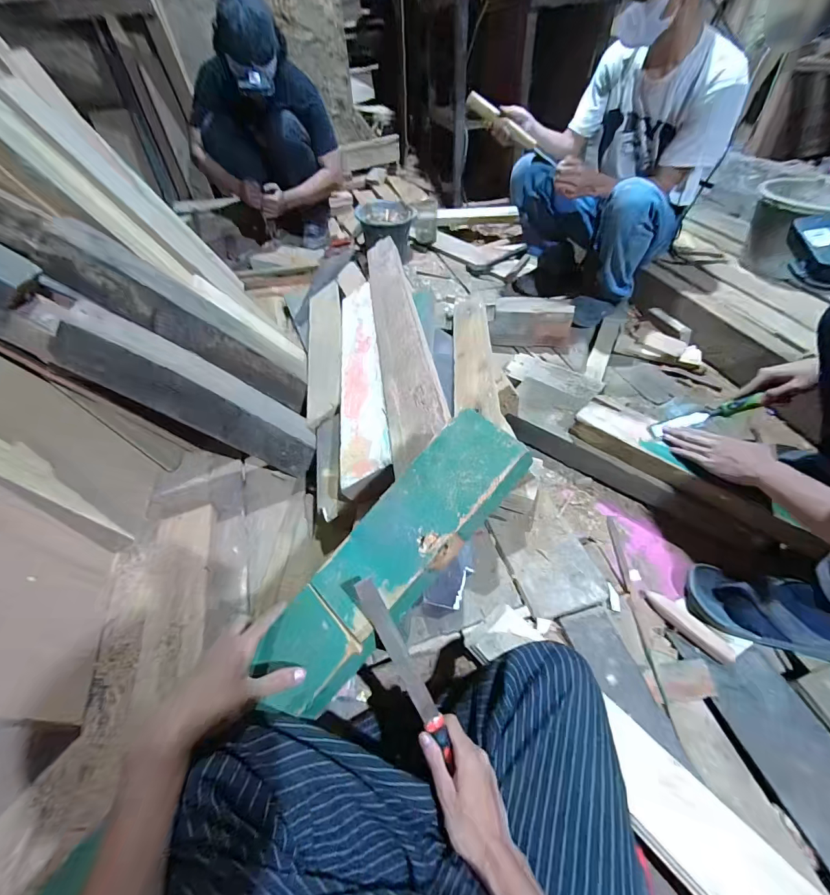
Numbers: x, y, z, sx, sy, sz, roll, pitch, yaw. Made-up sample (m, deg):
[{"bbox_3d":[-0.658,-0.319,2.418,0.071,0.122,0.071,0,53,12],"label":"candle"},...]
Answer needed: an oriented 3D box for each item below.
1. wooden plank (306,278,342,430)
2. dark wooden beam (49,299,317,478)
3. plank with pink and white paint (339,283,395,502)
[{"bbox_3d":[-0.253,-0.298,1.108,0.111,0.028,0.649,-23,48,13],"label":"wooden plank"},{"bbox_3d":[-0.434,-0.098,0.828,0.115,0.499,0.100,-32,40,34],"label":"dark wooden beam"},{"bbox_3d":[-0.122,-0.198,0.931,0.110,0.024,0.807,-26,41,15],"label":"plank with pink and white paint"}]

